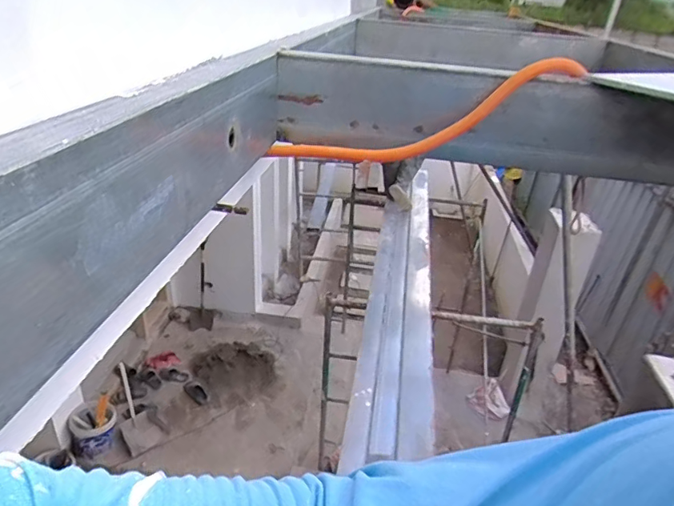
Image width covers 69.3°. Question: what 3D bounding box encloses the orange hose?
[{"bbox_3d":[0.161,-0.219,0.807,0.525,0.081,0.088,-19,32,0],"label":"orange hose"}]

